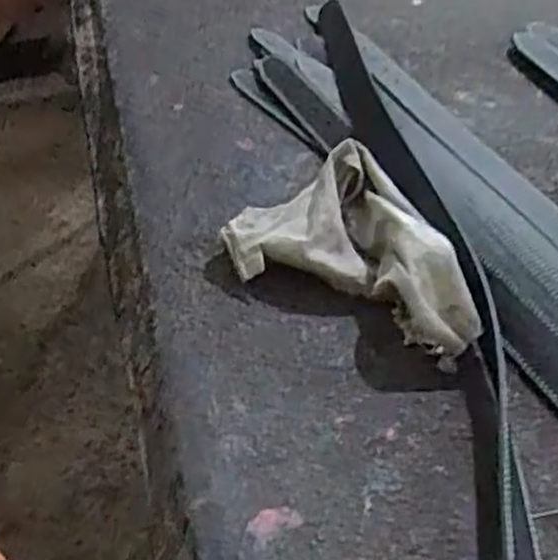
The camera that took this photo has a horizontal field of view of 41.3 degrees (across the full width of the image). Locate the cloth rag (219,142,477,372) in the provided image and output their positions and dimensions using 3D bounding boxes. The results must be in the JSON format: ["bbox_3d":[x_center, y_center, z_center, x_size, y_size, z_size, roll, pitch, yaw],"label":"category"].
[{"bbox_3d":[0.062,-0.024,0.507,0.180,0.060,0.116,26,46,27],"label":"cloth rag"}]

